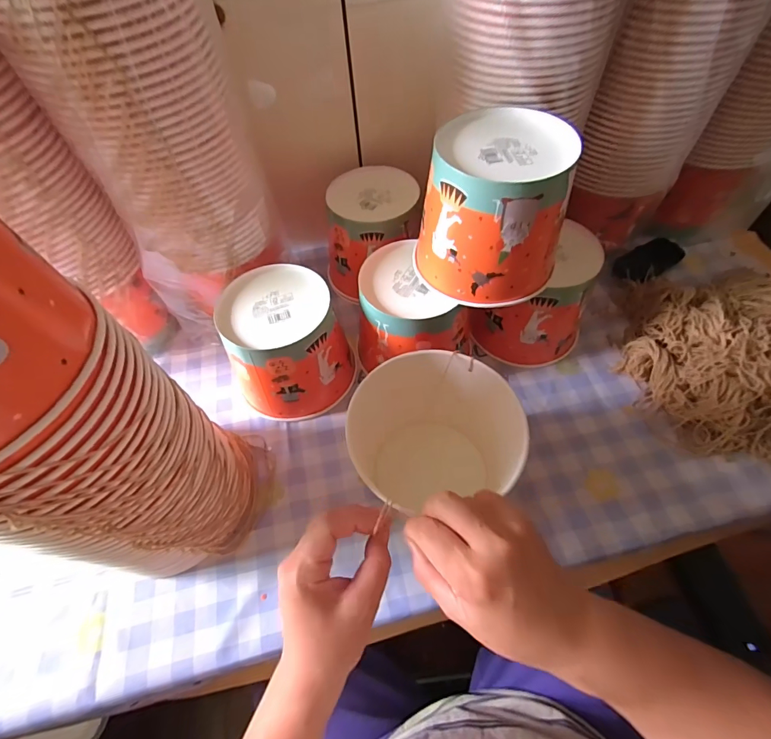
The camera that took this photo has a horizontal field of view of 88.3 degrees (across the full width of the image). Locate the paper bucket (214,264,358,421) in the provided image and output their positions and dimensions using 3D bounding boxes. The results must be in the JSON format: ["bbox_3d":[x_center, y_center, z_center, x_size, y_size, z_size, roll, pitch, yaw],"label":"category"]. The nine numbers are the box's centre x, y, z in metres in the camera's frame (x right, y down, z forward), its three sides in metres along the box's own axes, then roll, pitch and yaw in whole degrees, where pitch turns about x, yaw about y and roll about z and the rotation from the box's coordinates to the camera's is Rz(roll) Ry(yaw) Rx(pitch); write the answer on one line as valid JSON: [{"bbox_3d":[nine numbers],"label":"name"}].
[{"bbox_3d":[-0.122,-0.032,0.510,0.147,0.134,0.144,-20,58,-10],"label":"paper bucket"}]

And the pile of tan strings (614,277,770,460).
[{"bbox_3d":[0.473,-0.011,0.499,0.297,0.073,0.209,-12,57,-5],"label":"pile of tan strings"}]

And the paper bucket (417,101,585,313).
[{"bbox_3d":[0.111,-0.161,0.424,0.137,0.149,0.135,-1,57,2],"label":"paper bucket"}]

